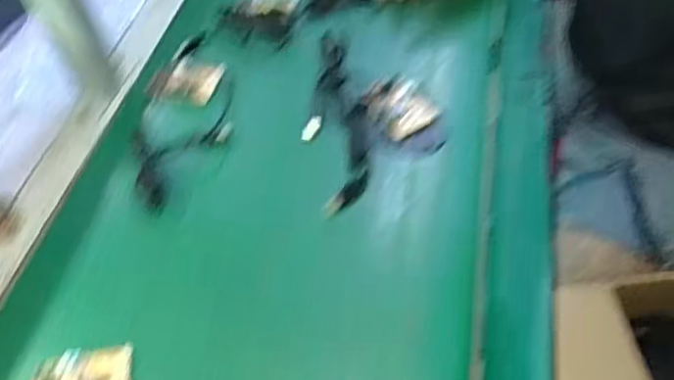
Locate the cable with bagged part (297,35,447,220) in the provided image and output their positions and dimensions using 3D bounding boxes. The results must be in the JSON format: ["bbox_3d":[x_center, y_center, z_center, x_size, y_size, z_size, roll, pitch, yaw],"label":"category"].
[{"bbox_3d":[0.029,-0.091,0.659,0.137,0.020,0.245,-14,50,-5],"label":"cable with bagged part"}]

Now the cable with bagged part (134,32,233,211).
[{"bbox_3d":[-0.163,-0.086,0.674,0.096,0.015,0.256,-8,49,0],"label":"cable with bagged part"}]

